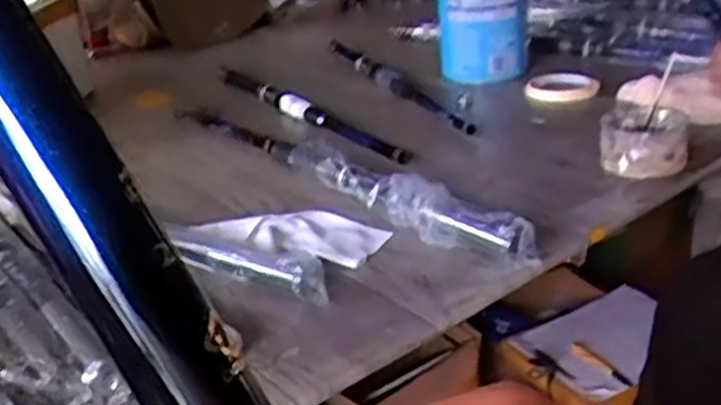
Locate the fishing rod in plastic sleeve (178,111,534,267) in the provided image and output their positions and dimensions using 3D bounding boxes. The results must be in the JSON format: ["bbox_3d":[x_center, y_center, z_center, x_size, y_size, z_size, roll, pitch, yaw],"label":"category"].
[{"bbox_3d":[-0.055,-0.047,0.817,0.049,0.044,0.593,-23,30,-33],"label":"fishing rod in plastic sleeve"}]

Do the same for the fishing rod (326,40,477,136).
[{"bbox_3d":[0.040,-0.163,1.032,0.028,0.023,0.406,-14,26,-17],"label":"fishing rod"}]

